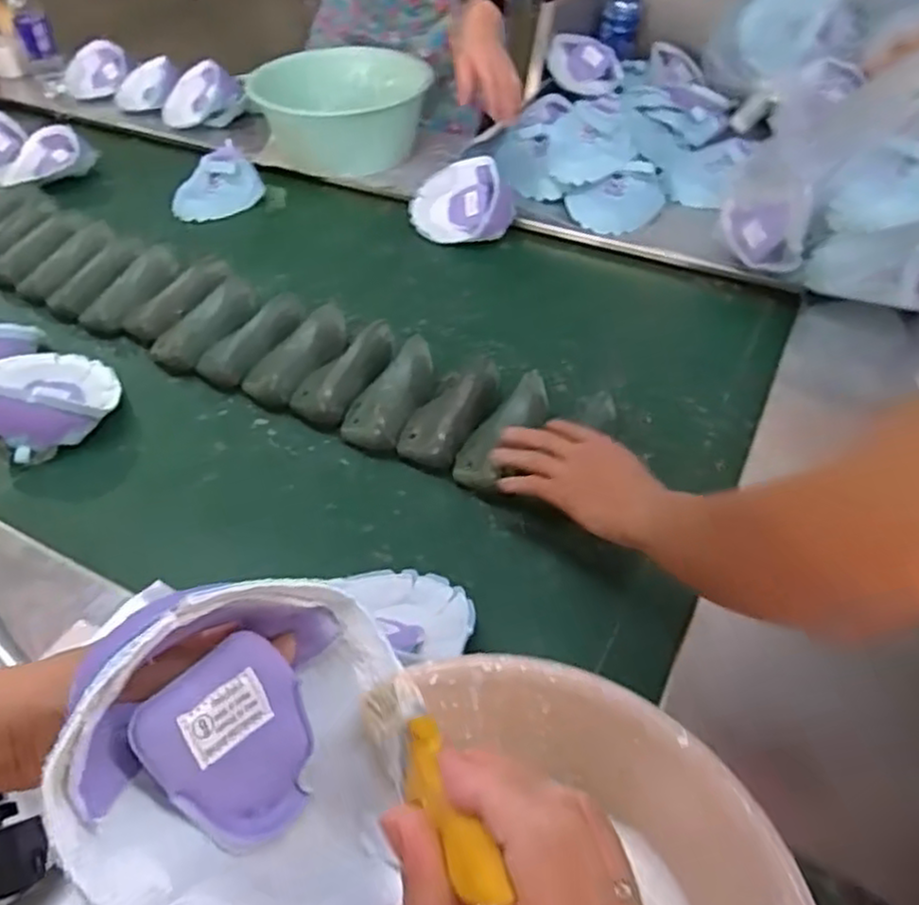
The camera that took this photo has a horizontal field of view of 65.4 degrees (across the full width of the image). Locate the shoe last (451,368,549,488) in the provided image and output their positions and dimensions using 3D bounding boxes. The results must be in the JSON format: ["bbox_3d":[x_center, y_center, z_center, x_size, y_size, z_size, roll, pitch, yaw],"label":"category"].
[{"bbox_3d":[0.052,-0.021,0.771,0.065,0.064,0.146,28,52,17],"label":"shoe last"}]

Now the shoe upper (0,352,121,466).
[{"bbox_3d":[-0.465,-0.070,0.806,0.137,0.057,0.161,-28,57,-26],"label":"shoe upper"}]

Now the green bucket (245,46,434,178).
[{"bbox_3d":[-0.220,-0.651,1.327,0.318,0.121,0.292,-13,52,-16],"label":"green bucket"}]

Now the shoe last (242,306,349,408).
[{"bbox_3d":[-0.191,-0.115,0.867,0.070,0.062,0.143,33,54,21],"label":"shoe last"}]

